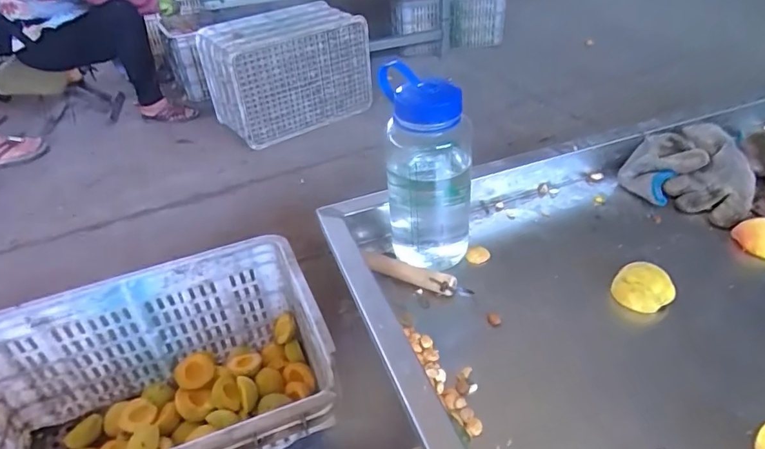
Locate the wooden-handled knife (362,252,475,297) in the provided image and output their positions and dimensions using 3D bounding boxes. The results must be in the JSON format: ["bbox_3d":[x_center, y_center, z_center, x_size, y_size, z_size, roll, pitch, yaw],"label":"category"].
[{"bbox_3d":[0.036,0.056,0.545,0.131,0.018,0.017,15,42,23],"label":"wooden-handled knife"}]

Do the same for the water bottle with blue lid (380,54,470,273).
[{"bbox_3d":[0.050,-0.053,0.534,0.096,0.213,0.077,-2,38,4],"label":"water bottle with blue lid"}]

